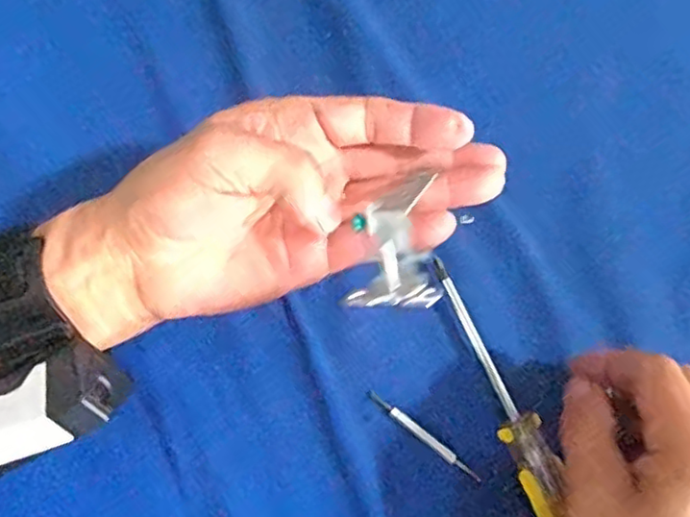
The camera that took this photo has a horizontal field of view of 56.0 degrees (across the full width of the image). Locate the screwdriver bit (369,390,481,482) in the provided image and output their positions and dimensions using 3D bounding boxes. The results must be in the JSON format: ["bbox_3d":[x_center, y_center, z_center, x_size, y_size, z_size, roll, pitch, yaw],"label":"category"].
[{"bbox_3d":[0.040,0.090,0.330,0.068,0.006,0.006,37,78,7],"label":"screwdriver bit"}]

